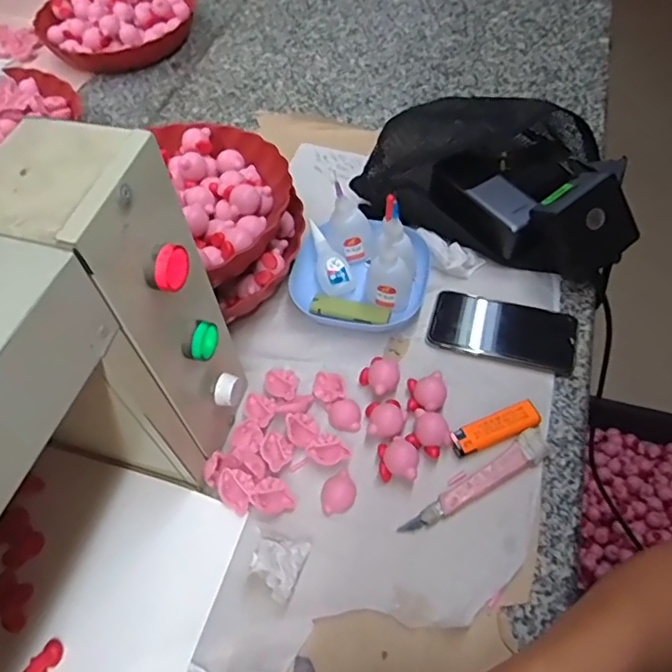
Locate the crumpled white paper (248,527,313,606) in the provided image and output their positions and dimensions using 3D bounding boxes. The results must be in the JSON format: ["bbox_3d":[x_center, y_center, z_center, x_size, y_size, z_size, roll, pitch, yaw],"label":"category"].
[{"bbox_3d":[-0.044,0.170,0.423,0.039,0.036,0.048,15,58,14],"label":"crumpled white paper"}]

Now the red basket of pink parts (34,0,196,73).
[{"bbox_3d":[-0.345,-0.506,0.896,0.233,0.059,0.218,-35,60,-19],"label":"red basket of pink parts"}]

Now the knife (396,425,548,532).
[{"bbox_3d":[0.121,0.122,0.463,0.146,0.014,0.025,-31,59,-16],"label":"knife"}]

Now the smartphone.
[{"bbox_3d":[0.163,-0.006,0.553,0.137,0.012,0.070,15,58,14],"label":"smartphone"}]

